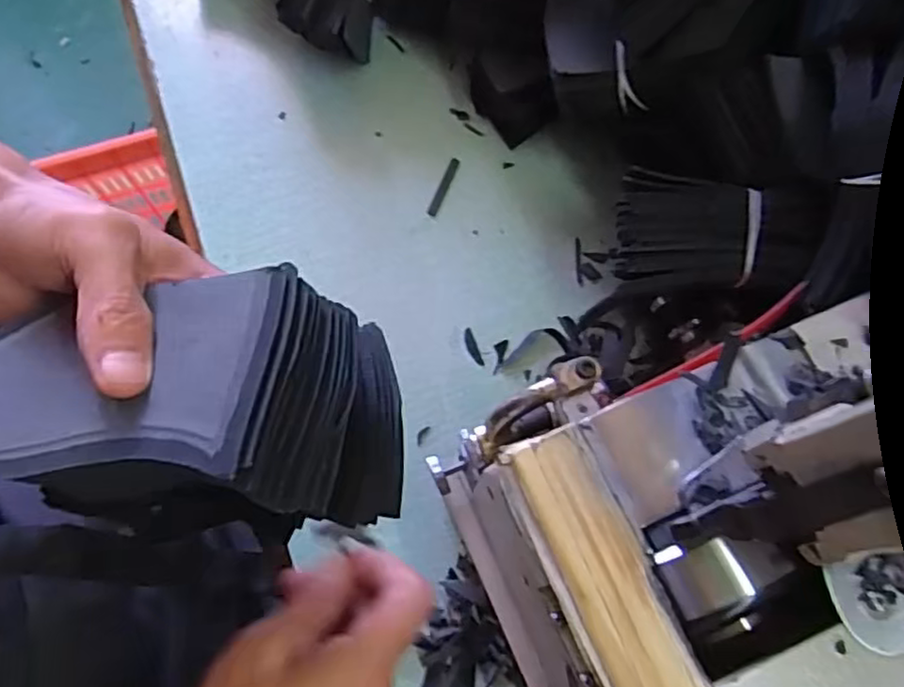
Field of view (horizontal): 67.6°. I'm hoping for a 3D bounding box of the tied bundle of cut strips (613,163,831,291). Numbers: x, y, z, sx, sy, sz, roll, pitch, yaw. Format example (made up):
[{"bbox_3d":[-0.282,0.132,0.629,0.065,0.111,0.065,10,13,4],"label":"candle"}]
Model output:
[{"bbox_3d":[0.156,-0.063,0.406,0.115,0.040,0.064,14,96,25],"label":"tied bundle of cut strips"}]

